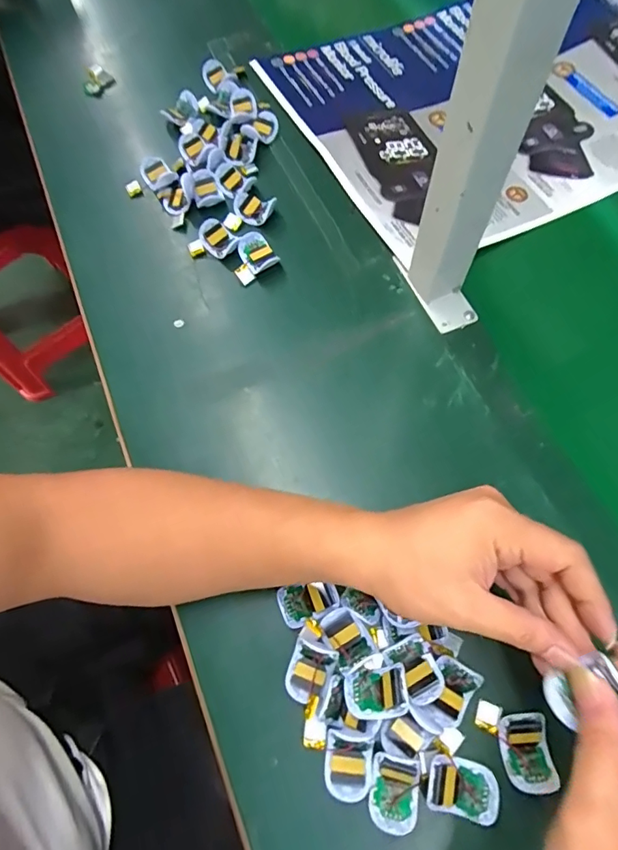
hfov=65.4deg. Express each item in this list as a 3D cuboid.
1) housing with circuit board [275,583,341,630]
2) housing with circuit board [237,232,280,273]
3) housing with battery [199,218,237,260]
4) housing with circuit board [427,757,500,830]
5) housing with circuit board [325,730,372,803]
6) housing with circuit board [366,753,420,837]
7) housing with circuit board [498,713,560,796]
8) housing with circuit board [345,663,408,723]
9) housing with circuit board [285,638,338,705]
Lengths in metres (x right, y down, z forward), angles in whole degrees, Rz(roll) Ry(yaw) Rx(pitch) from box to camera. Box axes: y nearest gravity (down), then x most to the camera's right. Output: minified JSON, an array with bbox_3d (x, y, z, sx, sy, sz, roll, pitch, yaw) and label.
[{"bbox_3d":[0.000,0.127,0.348,0.041,0.016,0.027,-20,68,-6],"label":"housing with circuit board"},{"bbox_3d":[-0.052,-0.169,0.468,0.028,0.015,0.040,-32,70,-11],"label":"housing with circuit board"},{"bbox_3d":[-0.091,-0.187,0.481,0.030,0.011,0.041,-30,69,-10],"label":"housing with battery"},{"bbox_3d":[0.095,0.228,0.302,0.044,0.011,0.030,12,68,7],"label":"housing with circuit board"},{"bbox_3d":[0.026,0.222,0.314,0.031,0.011,0.036,2,67,3],"label":"housing with circuit board"},{"bbox_3d":[0.055,0.231,0.301,0.030,0.013,0.041,7,67,5],"label":"housing with circuit board"},{"bbox_3d":[0.139,0.209,0.309,0.029,0.013,0.043,-6,67,-1],"label":"housing with circuit board"},{"bbox_3d":[0.044,0.177,0.317,0.038,0.023,0.032,-6,67,0],"label":"housing with circuit board"},{"bbox_3d":[0.000,0.171,0.331,0.030,0.012,0.037,15,68,8],"label":"housing with circuit board"}]

